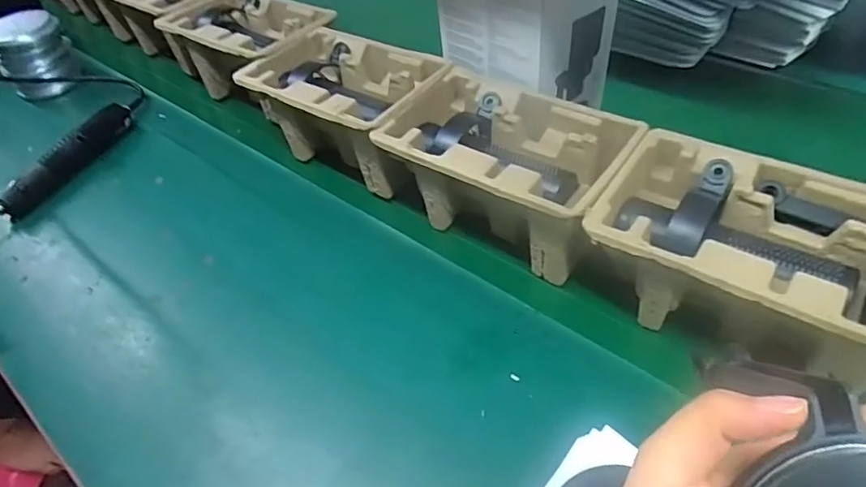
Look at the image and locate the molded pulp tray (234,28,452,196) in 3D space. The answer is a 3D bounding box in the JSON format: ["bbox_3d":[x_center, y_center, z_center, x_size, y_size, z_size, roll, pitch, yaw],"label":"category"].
[{"bbox_3d":[-0.098,-0.164,0.679,0.222,0.100,0.155,27,55,25],"label":"molded pulp tray"}]

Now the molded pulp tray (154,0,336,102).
[{"bbox_3d":[-0.254,-0.275,0.791,0.235,0.093,0.155,32,58,28],"label":"molded pulp tray"}]

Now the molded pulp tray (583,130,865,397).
[{"bbox_3d":[0.252,0.018,0.459,0.229,0.107,0.145,27,55,25],"label":"molded pulp tray"}]

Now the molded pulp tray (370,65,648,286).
[{"bbox_3d":[0.070,-0.072,0.564,0.230,0.103,0.145,26,55,25],"label":"molded pulp tray"}]

